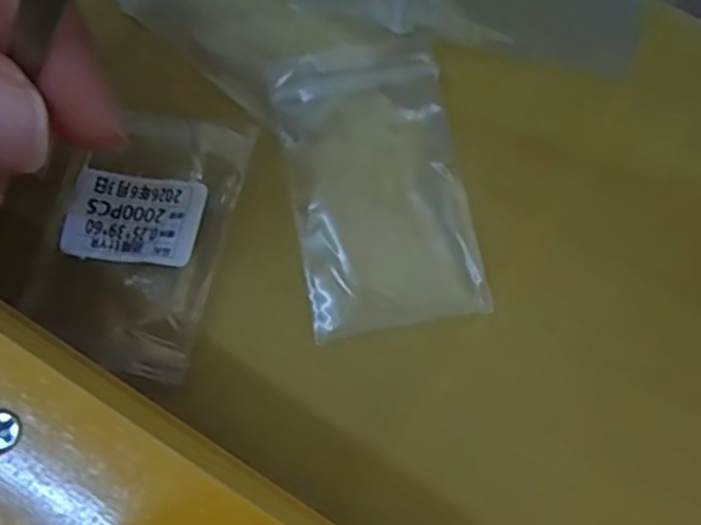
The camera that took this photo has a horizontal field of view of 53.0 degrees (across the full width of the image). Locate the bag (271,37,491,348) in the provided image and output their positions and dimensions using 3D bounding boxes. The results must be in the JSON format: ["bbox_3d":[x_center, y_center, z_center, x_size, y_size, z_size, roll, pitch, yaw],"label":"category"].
[{"bbox_3d":[0.006,-0.018,0.155,0.037,0.004,0.065,-11,74,-2],"label":"bag"}]

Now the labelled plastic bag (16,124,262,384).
[{"bbox_3d":[-0.047,-0.007,0.153,0.037,0.004,0.057,12,75,4],"label":"labelled plastic bag"}]

